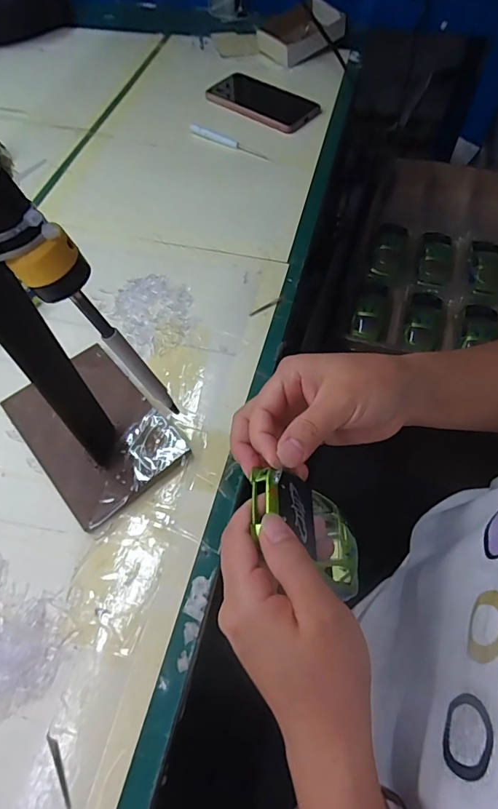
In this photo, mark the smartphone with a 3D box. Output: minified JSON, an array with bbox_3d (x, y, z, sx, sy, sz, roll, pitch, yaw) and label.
[{"bbox_3d":[0.013,-0.448,0.649,0.182,0.013,0.081,36,66,19],"label":"smartphone"}]

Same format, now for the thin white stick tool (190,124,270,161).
[{"bbox_3d":[-0.029,-0.360,0.602,0.128,0.007,0.016,33,65,18],"label":"thin white stick tool"}]

